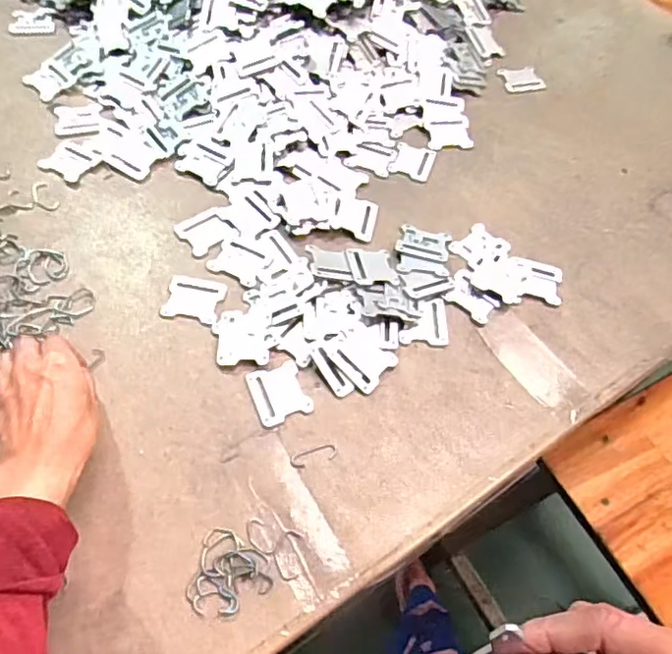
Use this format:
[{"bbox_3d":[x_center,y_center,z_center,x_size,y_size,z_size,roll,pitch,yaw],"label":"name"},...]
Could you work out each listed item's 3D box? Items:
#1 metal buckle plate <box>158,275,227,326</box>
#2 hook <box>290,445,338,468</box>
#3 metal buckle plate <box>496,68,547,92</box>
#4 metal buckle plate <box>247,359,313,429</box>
[{"bbox_3d":[-0.128,-0.026,0.525,0.051,0.004,0.045,11,59,2],"label":"metal buckle plate"},{"bbox_3d":[-0.017,0.102,0.460,0.038,0.004,0.013,-13,61,-12],"label":"hook"},{"bbox_3d":[0.231,-0.308,0.723,0.053,0.009,0.039,-15,71,-8],"label":"metal buckle plate"},{"bbox_3d":[-0.047,0.054,0.480,0.044,0.004,0.049,-18,62,-15],"label":"metal buckle plate"}]

